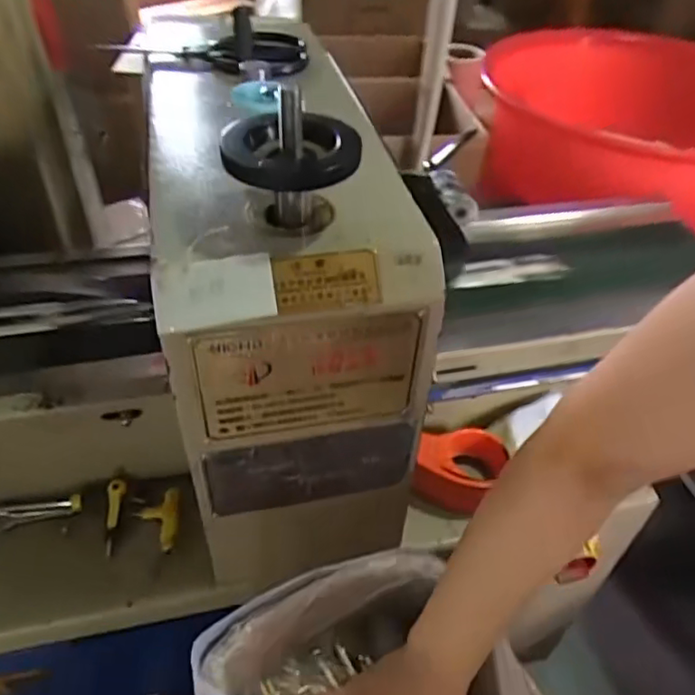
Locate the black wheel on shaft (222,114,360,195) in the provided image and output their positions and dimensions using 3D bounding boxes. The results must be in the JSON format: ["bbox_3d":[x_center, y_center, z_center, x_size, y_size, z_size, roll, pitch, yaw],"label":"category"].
[{"bbox_3d":[-0.038,-0.138,0.419,0.092,0.022,0.092,-1,43,-5],"label":"black wheel on shaft"}]

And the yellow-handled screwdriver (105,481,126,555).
[{"bbox_3d":[-0.265,0.191,0.691,0.018,0.011,0.083,0,61,-4],"label":"yellow-handled screwdriver"}]

